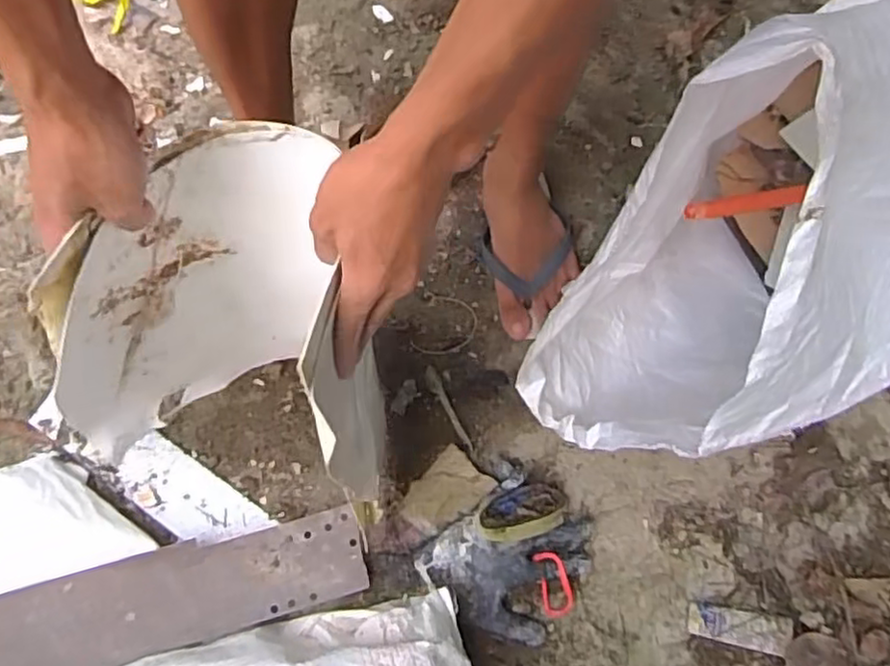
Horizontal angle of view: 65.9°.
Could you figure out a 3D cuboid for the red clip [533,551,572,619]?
[{"bbox_3d":[0.109,0.252,0.689,0.030,0.006,0.065,-11,89,-3],"label":"red clip"}]

